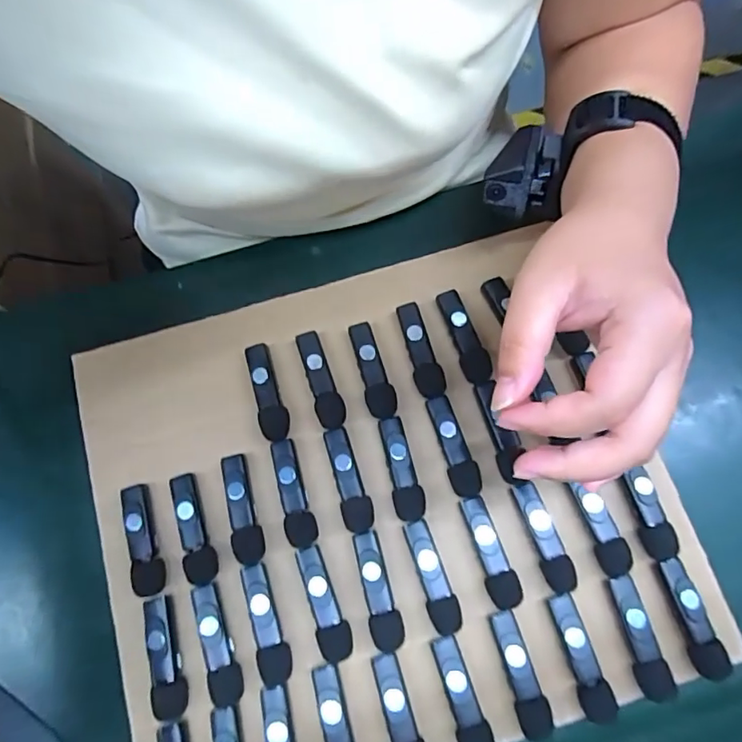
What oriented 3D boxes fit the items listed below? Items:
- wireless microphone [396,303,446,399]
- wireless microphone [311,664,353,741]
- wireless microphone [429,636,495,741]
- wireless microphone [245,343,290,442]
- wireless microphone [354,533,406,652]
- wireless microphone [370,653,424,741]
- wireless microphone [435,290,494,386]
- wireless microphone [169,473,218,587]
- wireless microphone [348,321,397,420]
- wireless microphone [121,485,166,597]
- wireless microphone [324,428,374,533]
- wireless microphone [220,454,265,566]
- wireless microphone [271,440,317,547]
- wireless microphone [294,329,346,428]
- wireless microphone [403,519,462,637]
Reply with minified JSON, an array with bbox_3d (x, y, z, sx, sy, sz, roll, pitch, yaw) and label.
[{"bbox_3d":[0.031,-0.013,0.350,0.019,0.013,0.066,-19,78,-3],"label":"wireless microphone"},{"bbox_3d":[-0.018,0.199,0.291,0.018,0.011,0.065,-12,78,-1],"label":"wireless microphone"},{"bbox_3d":[0.050,0.183,0.296,0.019,0.012,0.064,-18,78,-3],"label":"wireless microphone"},{"bbox_3d":[-0.067,0.014,0.346,0.019,0.013,0.064,-14,78,-2],"label":"wireless microphone"},{"bbox_3d":[0.004,0.129,0.314,0.019,0.018,0.065,-11,78,-1],"label":"wireless microphone"},{"bbox_3d":[0.016,0.192,0.293,0.019,0.010,0.065,-13,78,-2],"label":"wireless microphone"},{"bbox_3d":[0.062,-0.022,0.352,0.018,0.012,0.066,-18,78,-3],"label":"wireless microphone"},{"bbox_3d":[-0.109,0.096,0.323,0.018,0.014,0.065,-19,78,-3],"label":"wireless microphone"},{"bbox_3d":[0.001,0.000,0.348,0.019,0.011,0.065,-14,78,-2],"label":"wireless microphone"},{"bbox_3d":[-0.139,0.102,0.322,0.019,0.013,0.064,-19,78,-3],"label":"wireless microphone"},{"bbox_3d":[-0.014,0.068,0.331,0.019,0.016,0.064,-14,78,-2],"label":"wireless microphone"},{"bbox_3d":[-0.079,0.085,0.327,0.018,0.014,0.065,-12,78,-1],"label":"wireless microphone"},{"bbox_3d":[-0.048,0.075,0.328,0.018,0.012,0.065,-14,78,-2],"label":"wireless microphone"},{"bbox_3d":[-0.033,0.006,0.346,0.018,0.013,0.066,-18,78,-3],"label":"wireless microphone"},{"bbox_3d":[0.037,0.122,0.315,0.019,0.014,0.064,-15,78,-2],"label":"wireless microphone"}]

